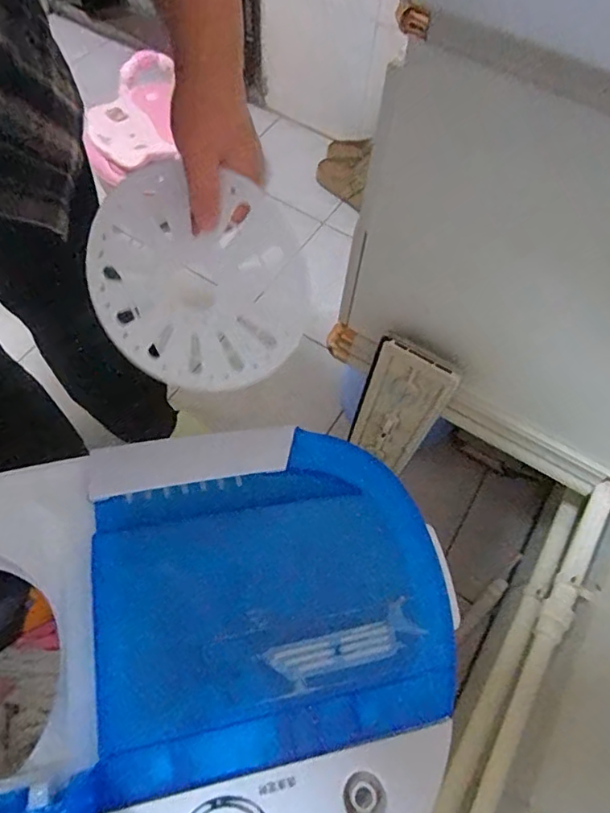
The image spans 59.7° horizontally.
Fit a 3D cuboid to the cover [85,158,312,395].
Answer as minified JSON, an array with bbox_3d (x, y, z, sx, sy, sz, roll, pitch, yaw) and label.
[{"bbox_3d":[-0.087,-0.095,0.427,0.175,0.176,0.006,-24,23,21],"label":"cover"}]

